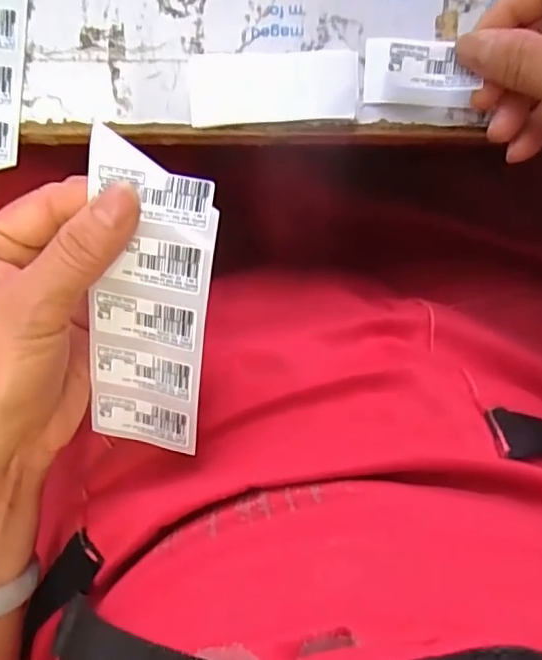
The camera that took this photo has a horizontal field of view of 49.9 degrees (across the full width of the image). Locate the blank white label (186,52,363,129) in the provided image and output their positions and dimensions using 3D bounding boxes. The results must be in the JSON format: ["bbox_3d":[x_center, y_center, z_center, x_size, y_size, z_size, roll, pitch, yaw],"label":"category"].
[{"bbox_3d":[0.002,-0.117,0.280,0.078,0.004,0.035,-3,85,-1],"label":"blank white label"}]

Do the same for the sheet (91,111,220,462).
[{"bbox_3d":[-0.050,-0.008,0.244,0.050,0.010,0.132,12,115,9],"label":"sheet"}]

